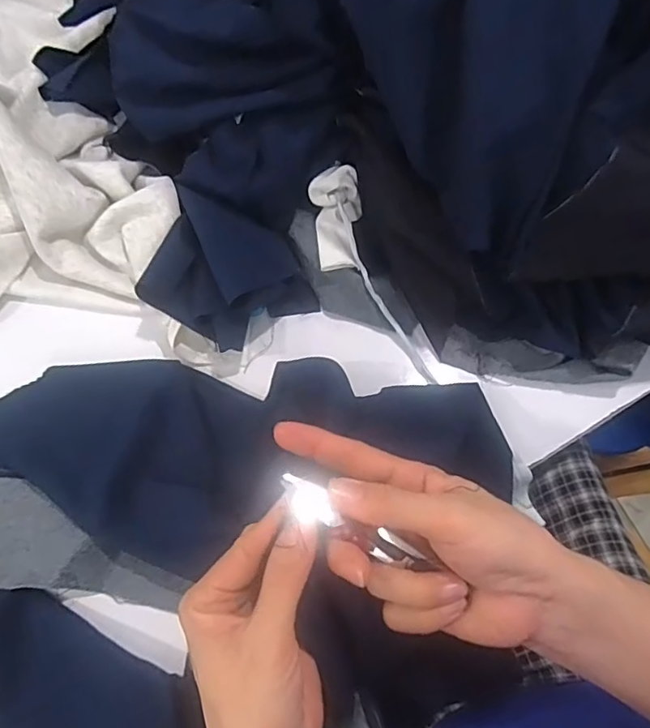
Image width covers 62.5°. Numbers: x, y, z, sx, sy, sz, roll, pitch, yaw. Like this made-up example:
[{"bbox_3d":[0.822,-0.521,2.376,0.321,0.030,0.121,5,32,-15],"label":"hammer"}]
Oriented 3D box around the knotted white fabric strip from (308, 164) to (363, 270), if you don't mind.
[{"bbox_3d":[0.010,-0.131,0.483,0.044,0.027,0.087,-2,106,0],"label":"knotted white fabric strip"}]

